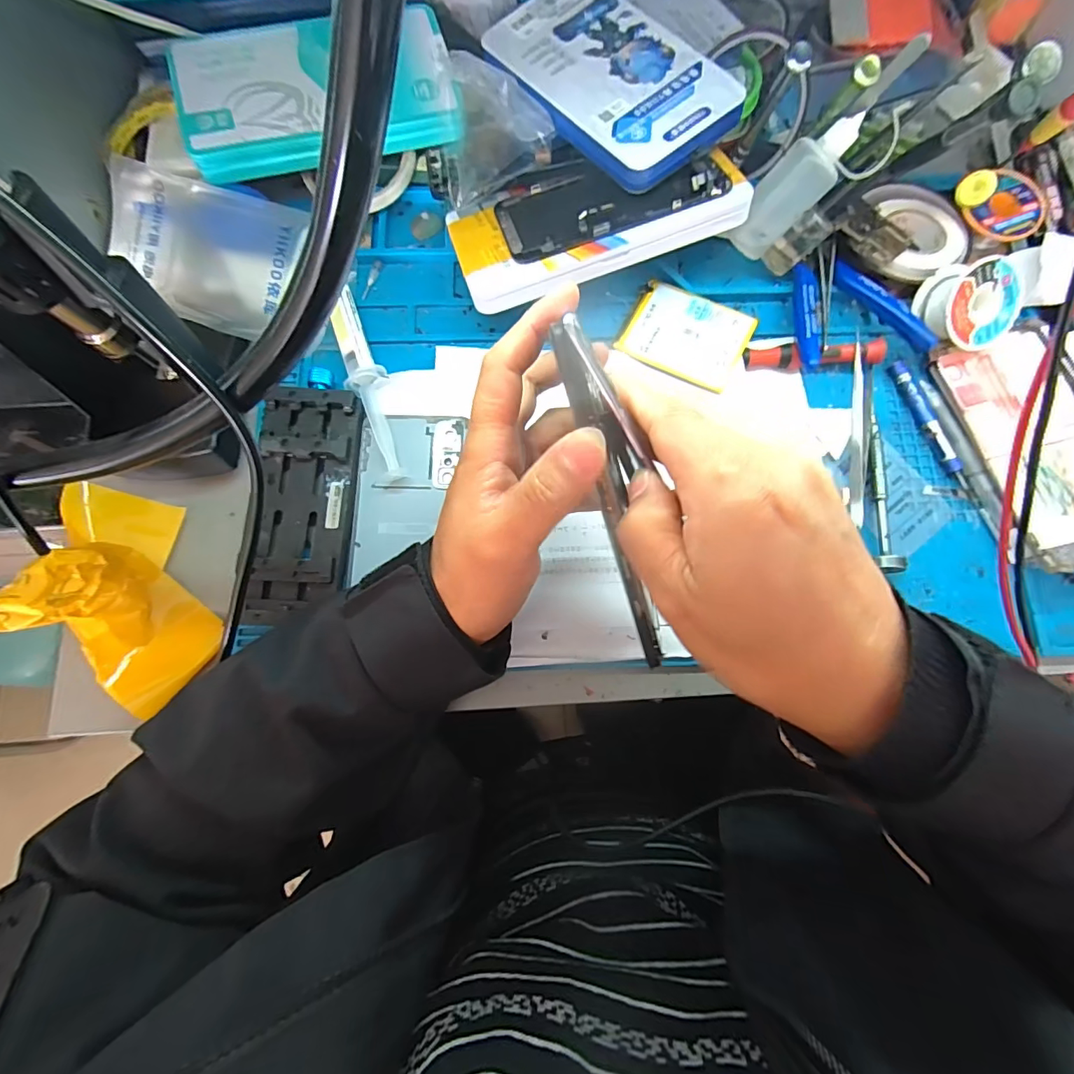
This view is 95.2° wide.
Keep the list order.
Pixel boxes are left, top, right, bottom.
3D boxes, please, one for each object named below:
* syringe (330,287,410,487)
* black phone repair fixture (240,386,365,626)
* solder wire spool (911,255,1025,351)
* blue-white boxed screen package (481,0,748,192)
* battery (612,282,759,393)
[{"bbox_3d":[-0.113,-0.103,0.327,0.025,0.019,0.134,-16,78,-4],"label":"syringe"},{"bbox_3d":[-0.145,-0.021,0.309,0.056,0.022,0.146,1,78,0],"label":"black phone repair fixture"},{"bbox_3d":[0.281,-0.152,0.324,0.041,0.036,0.054,-12,110,-3],"label":"solder wire spool"},{"bbox_3d":[0.046,-0.303,0.321,0.092,0.014,0.170,-38,75,-2],"label":"blue-white boxed screen package"},{"bbox_3d":[0.102,-0.140,0.338,0.080,0.006,0.060,28,79,6],"label":"battery"}]

